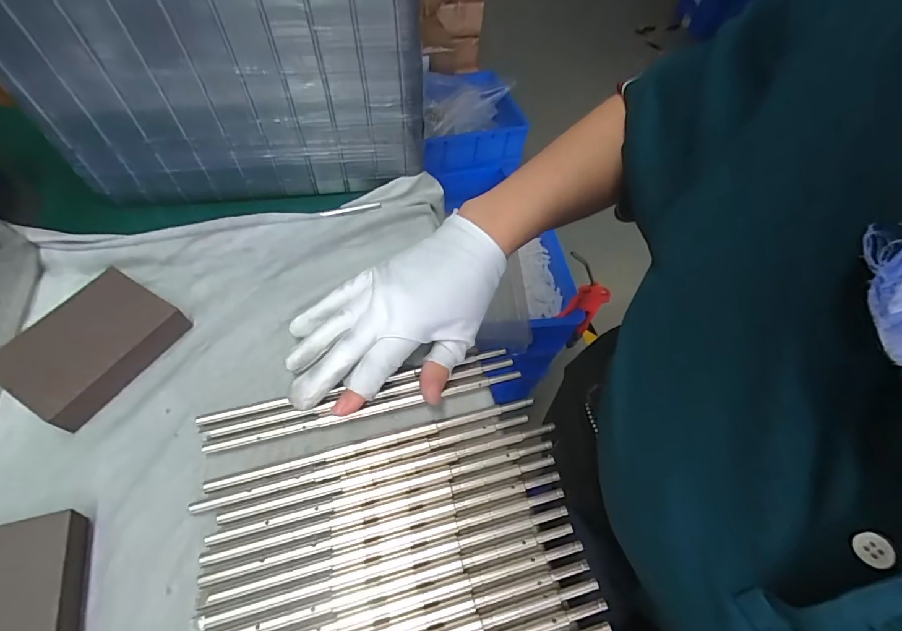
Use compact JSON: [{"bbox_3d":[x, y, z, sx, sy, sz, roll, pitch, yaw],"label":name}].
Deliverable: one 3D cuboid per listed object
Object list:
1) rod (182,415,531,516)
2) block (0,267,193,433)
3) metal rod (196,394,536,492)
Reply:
[{"bbox_3d":[-0.051,0.092,0.276,0.211,0.004,0.008,-13,59,-10],"label":"rod"},{"bbox_3d":[-0.244,0.021,0.300,0.072,0.026,0.095,27,61,14],"label":"block"},{"bbox_3d":[-0.047,0.082,0.283,0.210,0.004,0.009,-12,59,-10],"label":"metal rod"}]

